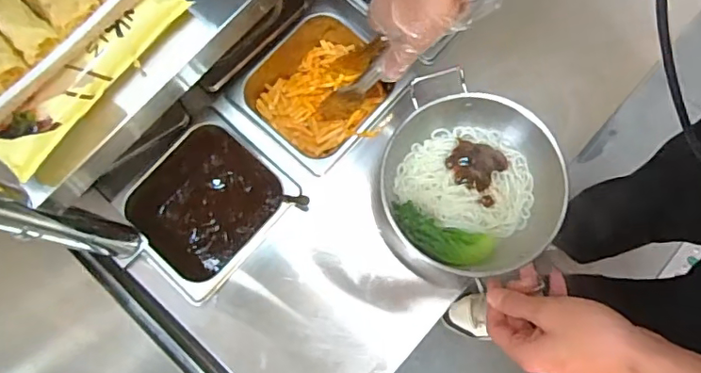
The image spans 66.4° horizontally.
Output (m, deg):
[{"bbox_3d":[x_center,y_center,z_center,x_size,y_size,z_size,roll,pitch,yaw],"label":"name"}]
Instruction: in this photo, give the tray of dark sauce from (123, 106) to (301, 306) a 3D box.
[{"bbox_3d":[-0.167,0.025,0.646,0.160,0.097,0.179,37,81,8],"label":"tray of dark sauce"}]

